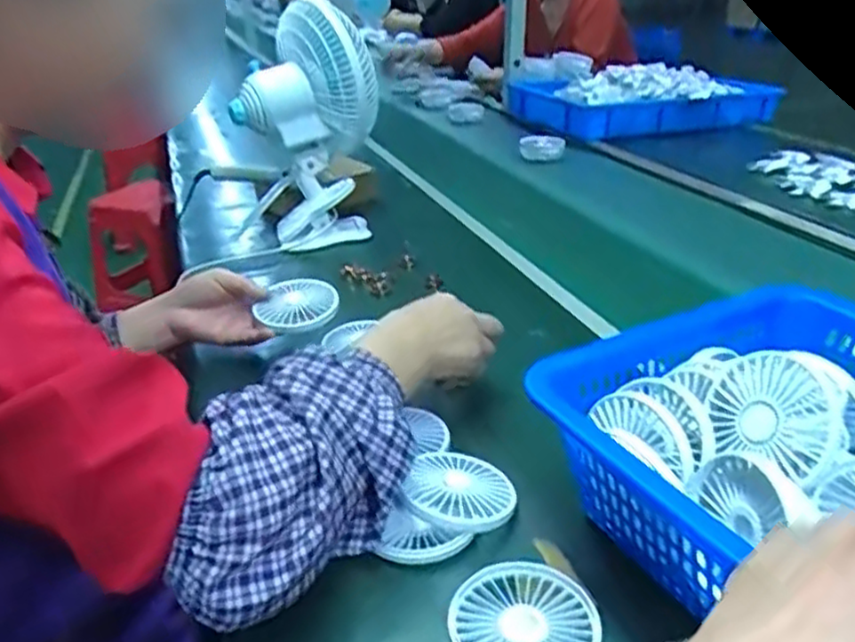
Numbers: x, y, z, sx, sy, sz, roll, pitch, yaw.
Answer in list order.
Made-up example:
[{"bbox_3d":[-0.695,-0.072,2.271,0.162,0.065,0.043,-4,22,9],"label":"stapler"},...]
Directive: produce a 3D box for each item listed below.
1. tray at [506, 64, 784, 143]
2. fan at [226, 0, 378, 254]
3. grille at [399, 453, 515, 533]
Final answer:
[{"bbox_3d":[0.510,-0.568,1.782,0.523,0.110,0.445,-11,28,-13],"label":"tray"},{"bbox_3d":[-0.177,-0.295,1.086,0.202,0.316,0.176,-7,27,-4],"label":"fan"},{"bbox_3d":[0.026,0.125,0.532,0.077,0.012,0.085,10,25,7],"label":"grille"}]

